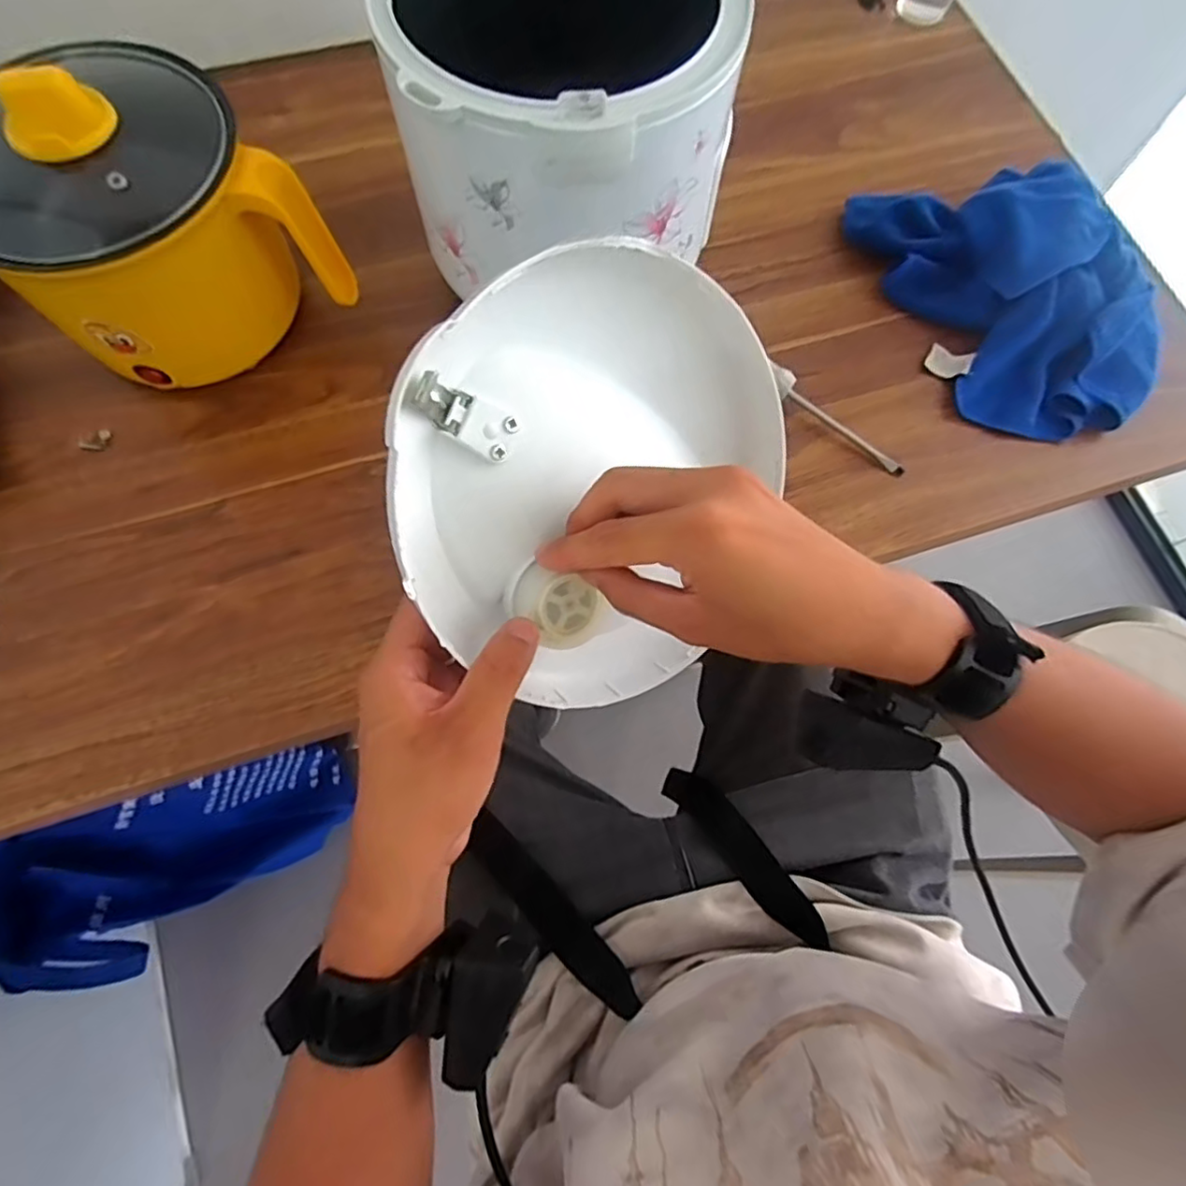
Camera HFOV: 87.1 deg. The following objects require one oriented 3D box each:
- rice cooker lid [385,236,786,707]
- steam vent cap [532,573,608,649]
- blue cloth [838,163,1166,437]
[{"bbox_3d":[-0.001,-0.056,0.304,0.197,0.065,0.203,35,88,-33],"label":"rice cooker lid"},{"bbox_3d":[-0.013,0.008,0.296,0.033,0.013,0.034,-31,114,-23],"label":"steam vent cap"},{"bbox_3d":[0.326,-0.236,0.471,0.169,0.061,0.246,-20,72,-8],"label":"blue cloth"}]

